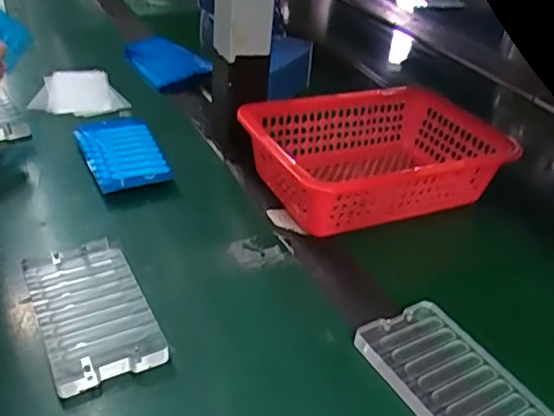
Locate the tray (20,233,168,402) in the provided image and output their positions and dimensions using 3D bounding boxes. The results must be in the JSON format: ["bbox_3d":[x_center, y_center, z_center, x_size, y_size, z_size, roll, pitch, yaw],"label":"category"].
[{"bbox_3d":[-0.124,0.067,0.390,0.067,0.015,0.120,-14,40,-26],"label":"tray"}]

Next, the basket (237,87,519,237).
[{"bbox_3d":[0.088,-0.048,0.538,0.216,0.064,0.142,-15,40,-27],"label":"basket"}]

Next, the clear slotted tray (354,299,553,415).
[{"bbox_3d":[0.110,0.109,0.360,0.075,0.011,0.122,-16,40,-28],"label":"clear slotted tray"}]

